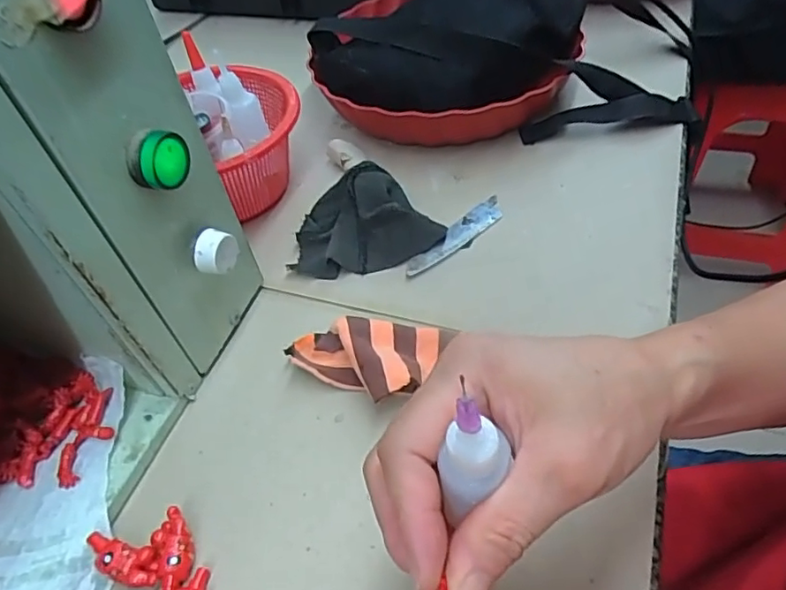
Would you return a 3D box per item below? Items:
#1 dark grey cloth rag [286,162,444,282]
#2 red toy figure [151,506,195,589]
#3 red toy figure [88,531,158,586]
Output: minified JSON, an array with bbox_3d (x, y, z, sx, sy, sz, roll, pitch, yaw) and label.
[{"bbox_3d":[-0.020,-0.058,0.427,0.107,0.042,0.076,-3,50,3],"label":"dark grey cloth rag"},{"bbox_3d":[-0.111,0.129,0.292,0.018,0.009,0.041,-20,51,-12],"label":"red toy figure"},{"bbox_3d":[-0.137,0.133,0.290,0.041,0.008,0.017,8,51,11],"label":"red toy figure"}]

